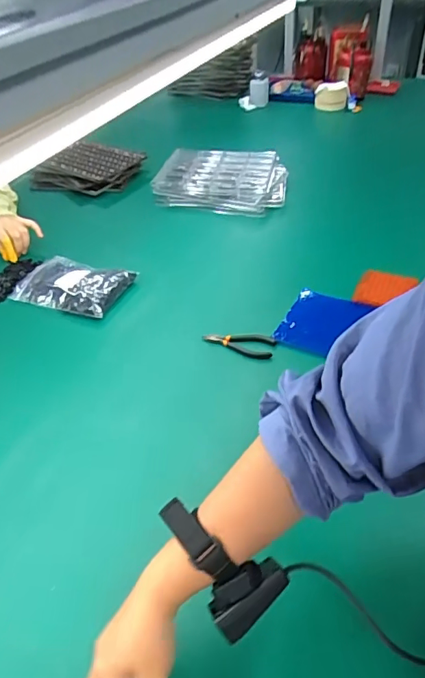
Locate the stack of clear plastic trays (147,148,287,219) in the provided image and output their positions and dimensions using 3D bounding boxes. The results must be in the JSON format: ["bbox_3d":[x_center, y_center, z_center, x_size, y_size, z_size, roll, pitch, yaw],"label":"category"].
[{"bbox_3d":[0.027,-0.392,1.172,0.301,0.059,0.228,7,44,12],"label":"stack of clear plastic trays"}]

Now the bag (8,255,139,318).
[{"bbox_3d":[-0.262,-0.105,0.896,0.201,0.029,0.139,14,46,19],"label":"bag"}]

